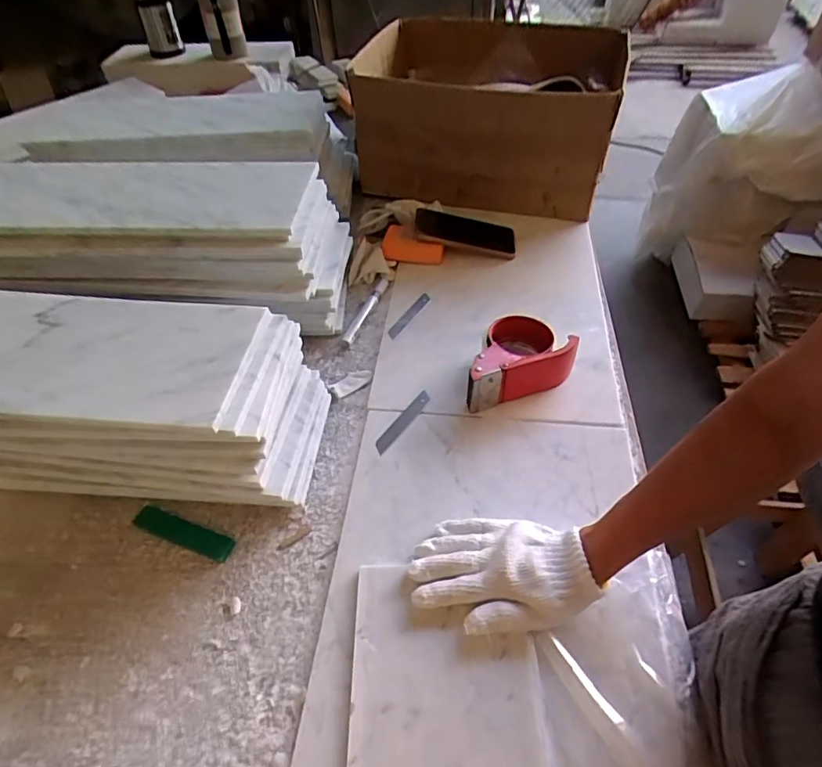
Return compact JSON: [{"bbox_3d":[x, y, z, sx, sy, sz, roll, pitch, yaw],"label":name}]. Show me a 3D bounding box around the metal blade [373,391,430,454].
[{"bbox_3d":[-0.009,0.046,0.640,0.018,0.004,0.098,30,59,23],"label":"metal blade"}]

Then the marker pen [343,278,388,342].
[{"bbox_3d":[-0.063,-0.111,0.784,0.016,0.009,0.139,13,52,16],"label":"marker pen"}]

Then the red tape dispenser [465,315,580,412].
[{"bbox_3d":[0.121,-0.033,0.651,0.143,0.060,0.091,-18,50,-11],"label":"red tape dispenser"}]

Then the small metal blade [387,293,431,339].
[{"bbox_3d":[-0.002,-0.093,0.731,0.018,0.005,0.089,25,56,24],"label":"small metal blade"}]

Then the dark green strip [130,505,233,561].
[{"bbox_3d":[-0.235,0.155,0.556,0.111,0.009,0.026,14,52,16],"label":"dark green strip"}]

